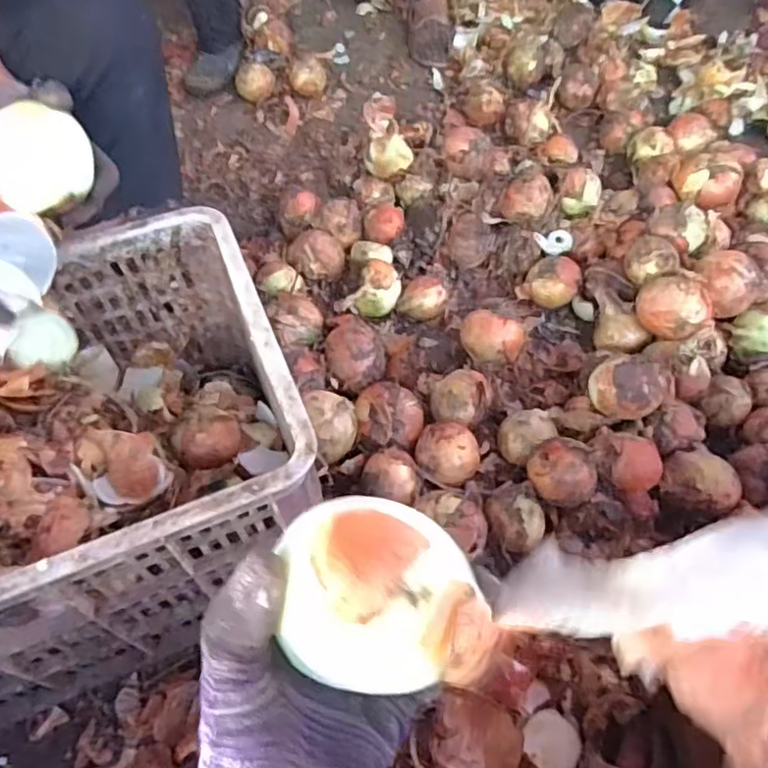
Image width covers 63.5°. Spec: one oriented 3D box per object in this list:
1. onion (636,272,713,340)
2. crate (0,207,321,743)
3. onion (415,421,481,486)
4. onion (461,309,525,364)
[{"bbox_3d":[0.381,-0.097,0.825,0.076,0.077,0.092,-37,63,-23],"label":"onion"},{"bbox_3d":[-0.354,0.095,0.628,0.520,0.263,0.359,-20,58,-14],"label":"crate"},{"bbox_3d":[0.077,0.087,0.751,0.074,0.055,0.067,1,55,0],"label":"onion"},{"bbox_3d":[0.149,-0.060,0.861,0.088,0.061,0.065,12,56,8],"label":"onion"}]

